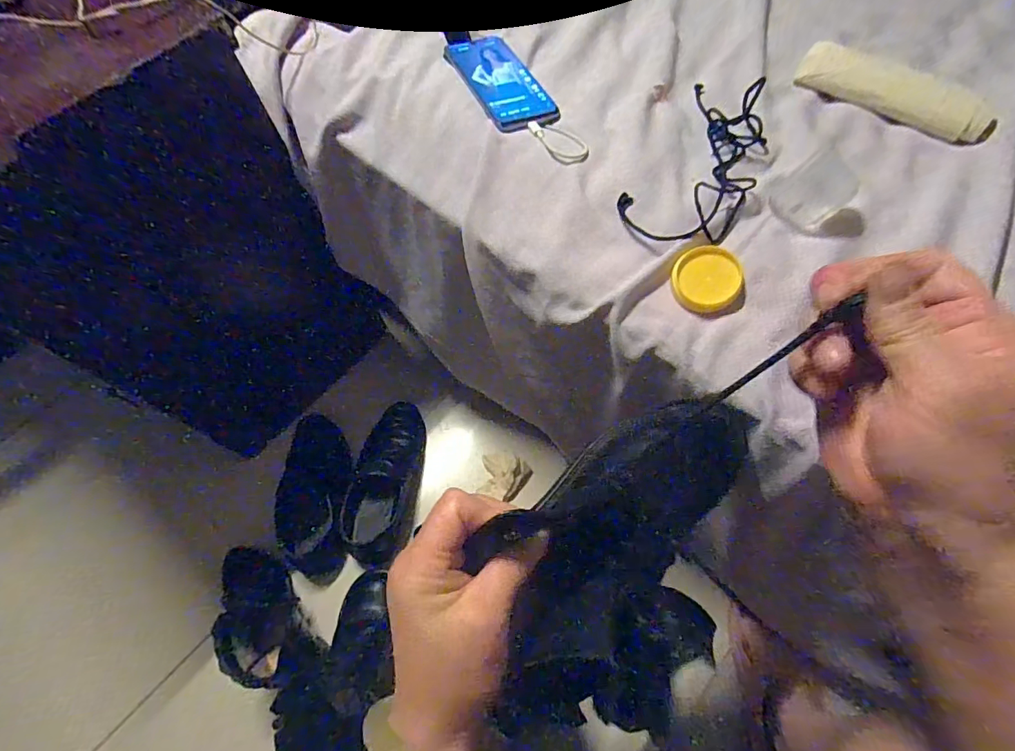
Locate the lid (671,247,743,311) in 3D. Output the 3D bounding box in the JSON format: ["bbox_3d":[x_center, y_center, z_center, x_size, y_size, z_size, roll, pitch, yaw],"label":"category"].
[{"bbox_3d":[0.169,-0.083,0.406,0.056,0.010,0.053,-6,73,21],"label":"lid"}]

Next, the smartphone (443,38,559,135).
[{"bbox_3d":[-0.009,-0.326,0.526,0.074,0.008,0.161,-27,65,-8],"label":"smartphone"}]

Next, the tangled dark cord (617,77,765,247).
[{"bbox_3d":[0.189,-0.210,0.450,0.097,0.030,0.204,26,70,16],"label":"tangled dark cord"}]

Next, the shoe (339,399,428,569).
[{"bbox_3d":[-0.207,0.167,0.847,0.100,0.065,0.234,9,66,9],"label":"shoe"}]

